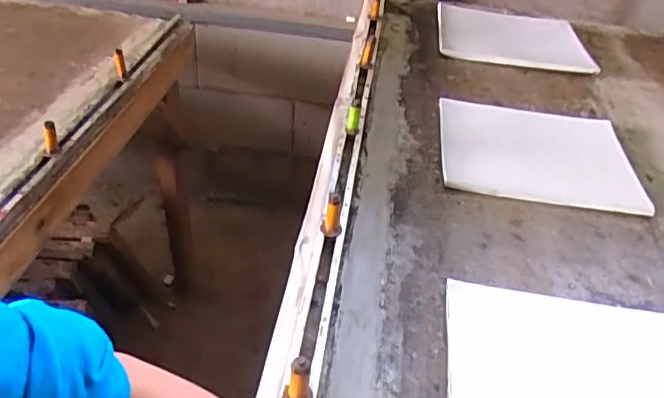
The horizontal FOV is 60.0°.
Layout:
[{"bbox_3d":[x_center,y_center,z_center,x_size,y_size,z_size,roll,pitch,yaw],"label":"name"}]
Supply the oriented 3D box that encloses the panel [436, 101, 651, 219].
[{"bbox_3d":[0.274,-0.064,0.775,0.250,0.016,0.209,8,38,2],"label":"panel"}]

